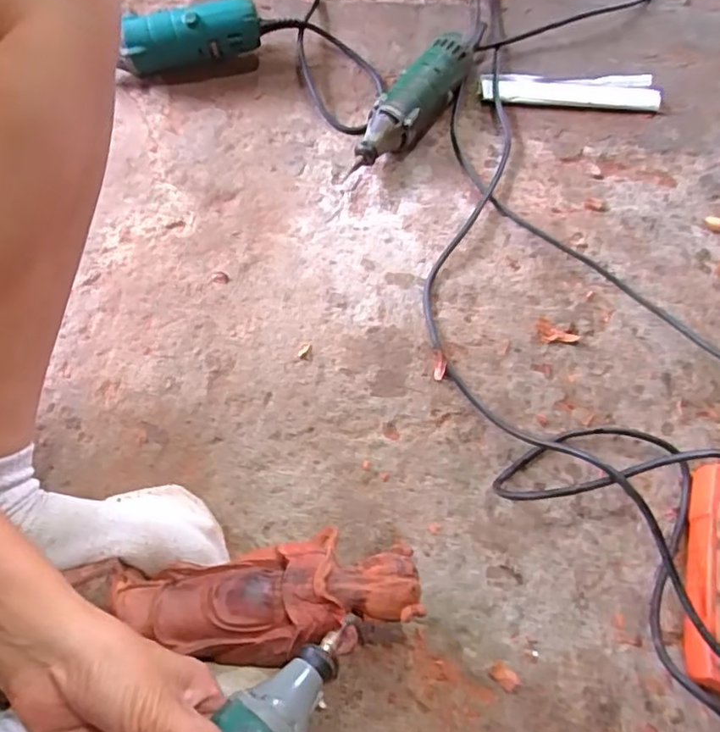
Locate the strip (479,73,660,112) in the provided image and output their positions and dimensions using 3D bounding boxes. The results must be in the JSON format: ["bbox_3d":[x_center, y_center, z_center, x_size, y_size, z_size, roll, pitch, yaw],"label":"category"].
[{"bbox_3d":[0.245,-0.322,0.678,0.205,0.012,0.044,1,63,-2],"label":"strip"}]

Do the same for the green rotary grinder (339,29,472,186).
[{"bbox_3d":[0.058,-0.283,0.629,0.050,0.058,0.203,32,66,13],"label":"green rotary grinder"}]

